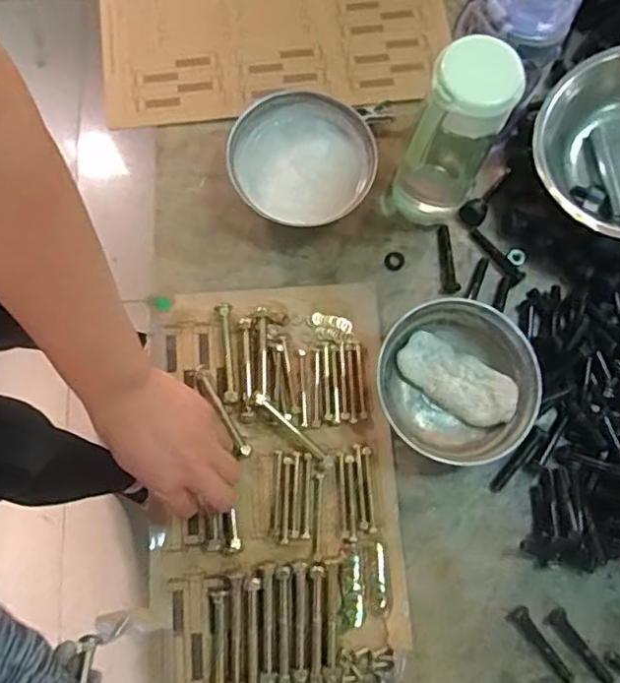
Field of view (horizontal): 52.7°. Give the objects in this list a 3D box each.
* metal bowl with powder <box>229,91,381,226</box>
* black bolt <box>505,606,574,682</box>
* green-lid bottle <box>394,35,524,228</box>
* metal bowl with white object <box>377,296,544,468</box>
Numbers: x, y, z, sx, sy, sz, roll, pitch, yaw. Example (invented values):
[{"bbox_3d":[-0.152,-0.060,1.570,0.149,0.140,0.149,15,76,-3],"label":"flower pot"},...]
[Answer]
[{"bbox_3d":[-0.009,-0.178,0.634,0.143,0.042,0.141,0,76,0],"label":"metal bowl with powder"},{"bbox_3d":[0.206,0.267,0.547,0.018,0.014,0.075,-40,78,-11],"label":"black bolt"},{"bbox_3d":[0.122,-0.171,0.559,0.074,0.200,0.074,0,76,0],"label":"green-lid bottle"},{"bbox_3d":[0.138,0.038,0.580,0.137,0.048,0.141,0,74,0],"label":"metal bowl with white object"}]

